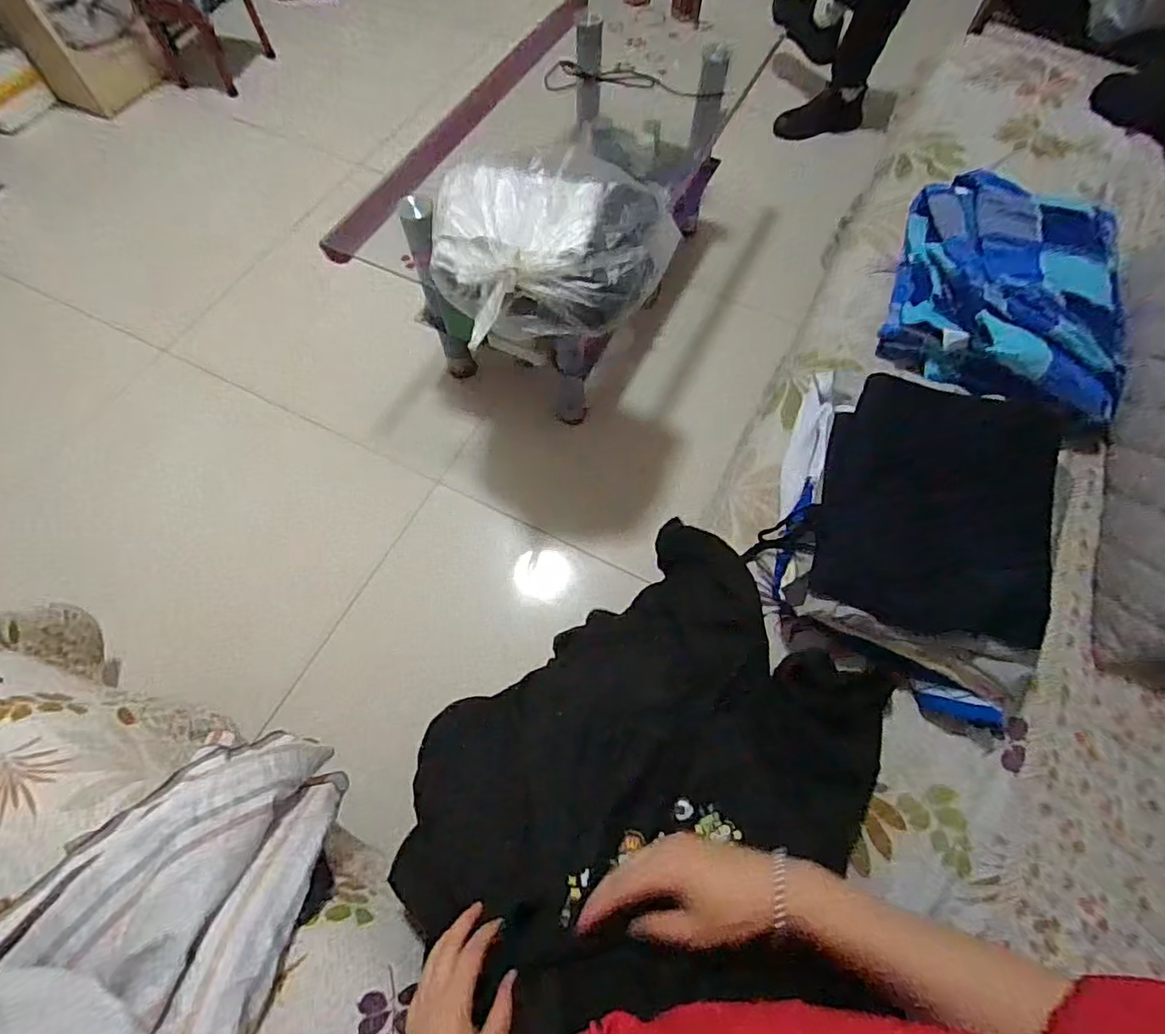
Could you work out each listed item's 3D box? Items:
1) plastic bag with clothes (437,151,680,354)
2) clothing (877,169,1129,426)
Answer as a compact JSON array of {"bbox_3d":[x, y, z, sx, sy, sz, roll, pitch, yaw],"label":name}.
[{"bbox_3d":[-0.038,-0.437,0.908,0.390,0.120,0.308,-17,66,-8],"label":"plastic bag with clothes"},{"bbox_3d":[0.610,-0.313,0.827,0.301,0.129,0.405,19,67,8],"label":"clothing"}]

